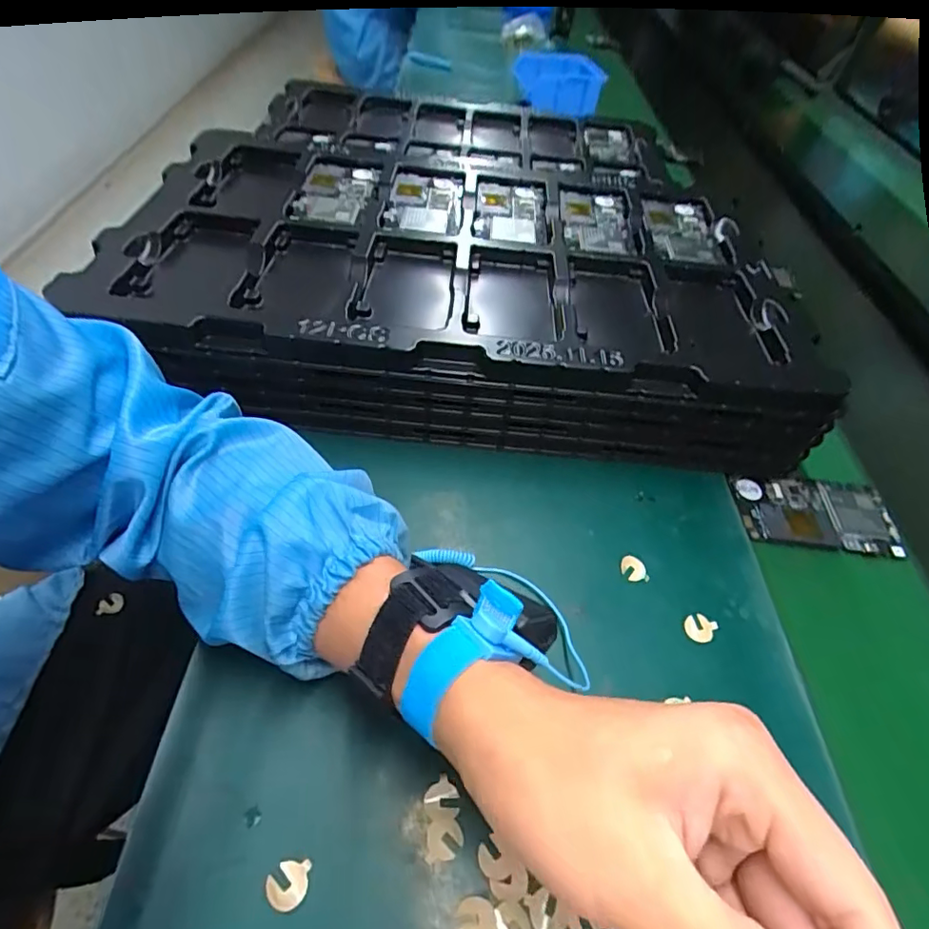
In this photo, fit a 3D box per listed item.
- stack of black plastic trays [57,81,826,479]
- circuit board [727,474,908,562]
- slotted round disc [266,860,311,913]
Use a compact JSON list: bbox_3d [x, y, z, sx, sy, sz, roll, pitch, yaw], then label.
[{"bbox_3d":[0.000,-0.166,0.492,0.538,0.112,0.334,7,50,-3],"label":"stack of black plastic trays"},{"bbox_3d":[0.277,0.039,0.418,0.126,0.010,0.066,6,50,-4],"label":"circuit board"},{"bbox_3d":[-0.080,0.189,0.238,0.017,0.004,0.018,5,51,-6],"label":"slotted round disc"}]

